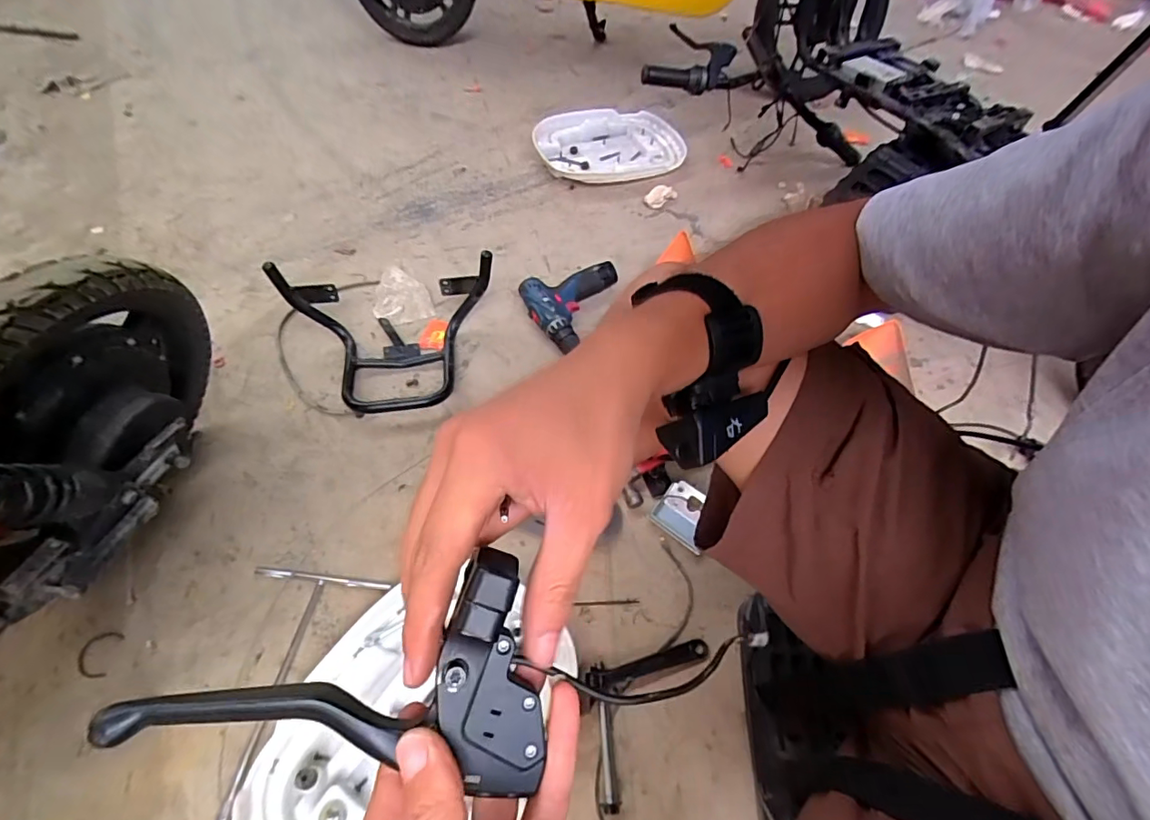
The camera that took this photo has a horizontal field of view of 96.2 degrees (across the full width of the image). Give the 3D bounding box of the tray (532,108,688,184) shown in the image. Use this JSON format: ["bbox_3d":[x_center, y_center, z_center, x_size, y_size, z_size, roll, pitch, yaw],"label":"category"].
[{"bbox_3d":[0.107,-0.706,1.369,0.414,0.046,0.301,-20,60,-18],"label":"tray"}]

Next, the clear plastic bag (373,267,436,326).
[{"bbox_3d":[-0.333,-0.217,0.972,0.098,0.010,0.150,-21,60,-18],"label":"clear plastic bag"}]

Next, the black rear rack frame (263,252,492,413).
[{"bbox_3d":[-0.298,-0.111,0.820,0.329,0.149,0.220,-1,56,-6],"label":"black rear rack frame"}]

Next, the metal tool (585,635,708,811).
[{"bbox_3d":[0.067,0.341,0.620,0.103,0.022,0.212,34,60,18],"label":"metal tool"}]

